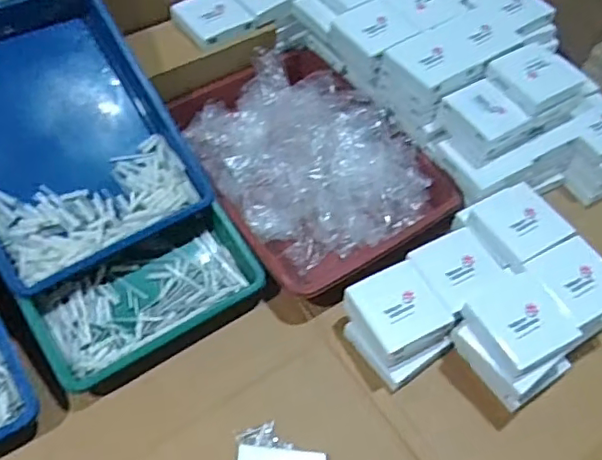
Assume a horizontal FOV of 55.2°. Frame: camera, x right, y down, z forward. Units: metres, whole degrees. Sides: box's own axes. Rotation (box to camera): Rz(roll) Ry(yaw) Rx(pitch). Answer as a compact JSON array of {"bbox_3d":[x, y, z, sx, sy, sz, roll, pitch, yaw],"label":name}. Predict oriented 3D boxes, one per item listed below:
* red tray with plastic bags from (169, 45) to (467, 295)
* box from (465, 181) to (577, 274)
[{"bbox_3d":[0.001,-0.093,0.754,0.251,0.077,0.346,-26,60,-21],"label":"red tray with plastic bags"},{"bbox_3d":[0.247,-0.007,0.653,0.093,0.024,0.089,-25,60,-21],"label":"box"}]

